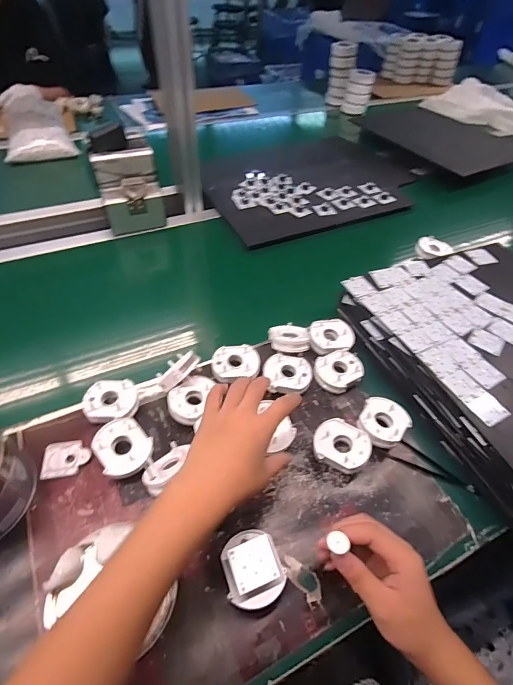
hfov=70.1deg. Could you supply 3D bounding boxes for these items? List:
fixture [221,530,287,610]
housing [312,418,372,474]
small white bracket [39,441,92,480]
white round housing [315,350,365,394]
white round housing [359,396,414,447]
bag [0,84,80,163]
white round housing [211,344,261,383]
[{"bbox_3d":[-0.004,0.242,0.395,0.060,0.046,0.071,-9,53,-11],"label":"fixture"},{"bbox_3d":[0.110,0.141,0.489,0.072,0.038,0.061,29,55,19],"label":"housing"},{"bbox_3d":[-0.247,0.151,0.479,0.056,0.009,0.046,-6,52,-8],"label":"small white bracket"},{"bbox_3d":[0.128,0.045,0.571,0.070,0.035,0.064,2,51,-2],"label":"white round housing"},{"bbox_3d":[0.176,0.117,0.517,0.064,0.045,0.074,27,55,17],"label":"white round housing"},{"bbox_3d":[-0.713,-0.714,1.152,0.187,0.067,0.510,-20,54,-19],"label":"bag"},{"bbox_3d":[-0.031,0.031,0.563,0.073,0.018,0.056,-11,53,-12],"label":"white round housing"}]

